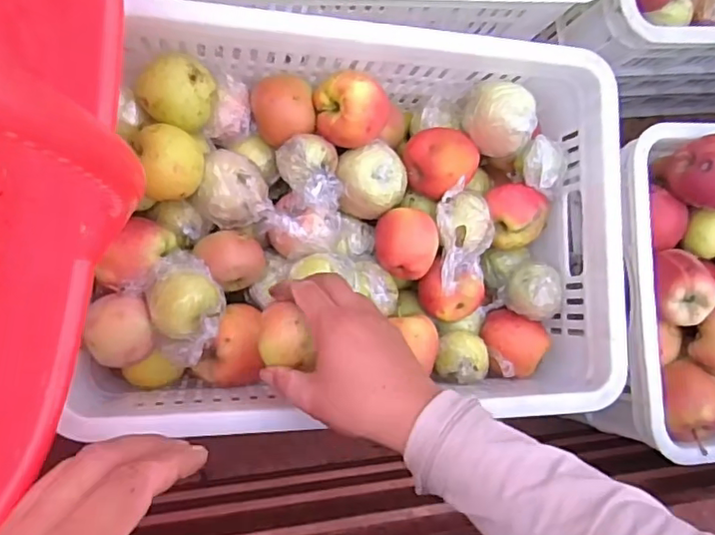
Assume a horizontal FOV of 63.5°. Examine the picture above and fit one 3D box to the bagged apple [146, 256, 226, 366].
[{"bbox_3d":[-0.158,0.036,0.543,0.067,0.069,0.096,-14,93,-9],"label":"bagged apple"}]

